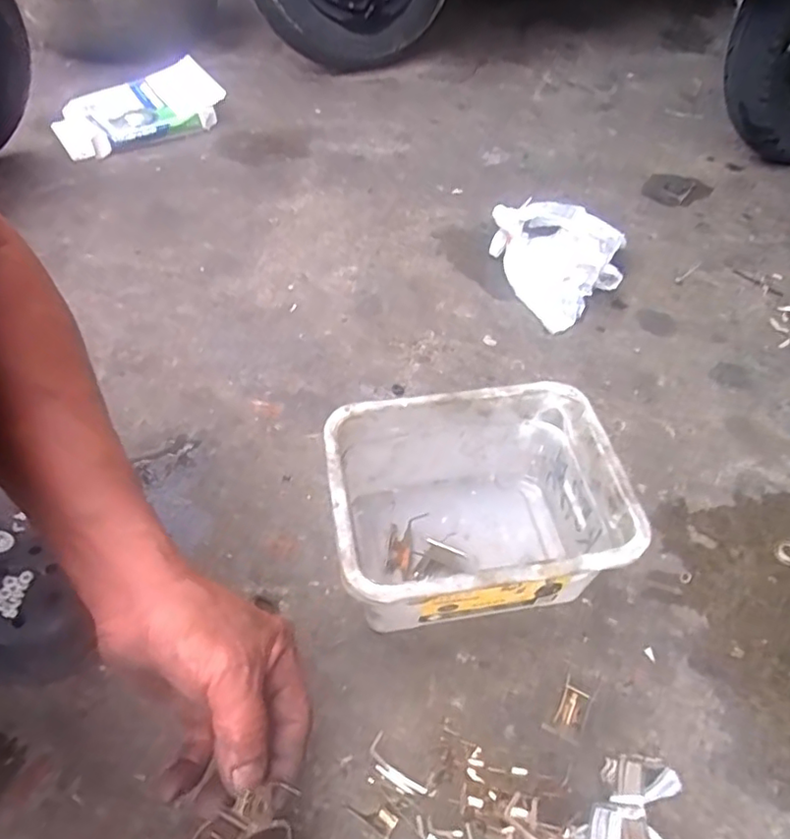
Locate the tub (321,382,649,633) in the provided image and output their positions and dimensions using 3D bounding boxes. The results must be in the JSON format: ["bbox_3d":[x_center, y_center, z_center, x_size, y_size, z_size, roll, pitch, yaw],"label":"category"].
[{"bbox_3d":[0.051,0.070,0.431,0.190,0.110,0.143,-7,52,-7],"label":"tub"}]

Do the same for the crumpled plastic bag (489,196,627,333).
[{"bbox_3d":[0.189,-0.177,0.670,0.112,0.063,0.159,-11,53,-11],"label":"crumpled plastic bag"}]

